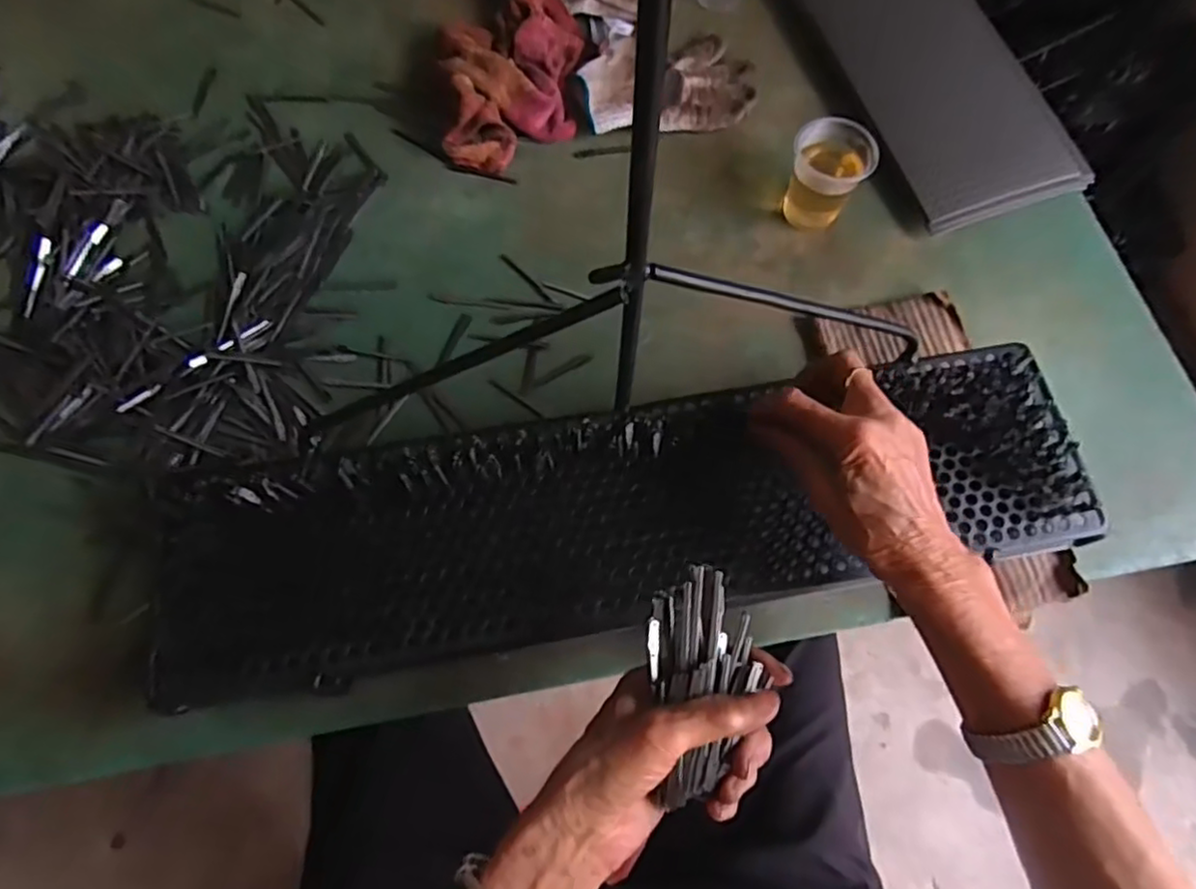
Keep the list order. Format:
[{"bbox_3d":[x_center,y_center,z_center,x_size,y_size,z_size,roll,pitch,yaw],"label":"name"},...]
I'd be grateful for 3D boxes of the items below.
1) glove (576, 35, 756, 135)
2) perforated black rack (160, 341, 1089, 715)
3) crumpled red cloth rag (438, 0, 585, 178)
[{"bbox_3d":[0.067,-0.350,0.640,0.163,0.025,0.108,-7,70,-5],"label":"glove"},{"bbox_3d":[0.026,0.042,0.436,0.592,0.035,0.140,-9,70,-5],"label":"perforated black rack"},{"bbox_3d":[-0.084,-0.357,0.625,0.140,0.049,0.213,-1,69,-3],"label":"crumpled red cloth rag"}]

